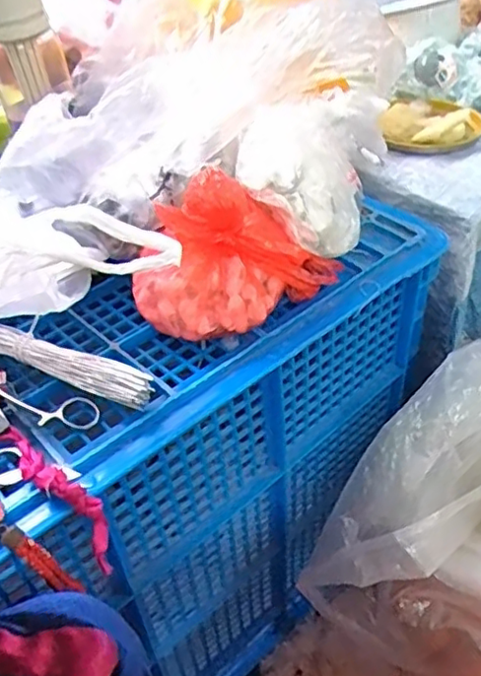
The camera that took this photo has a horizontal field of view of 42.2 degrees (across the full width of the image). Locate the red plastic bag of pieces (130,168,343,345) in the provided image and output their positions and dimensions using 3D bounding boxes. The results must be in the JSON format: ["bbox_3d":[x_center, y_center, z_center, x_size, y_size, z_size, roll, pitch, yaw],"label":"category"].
[{"bbox_3d":[-0.009,-0.076,0.511,0.167,0.100,0.096,-26,46,-22],"label":"red plastic bag of pieces"}]

